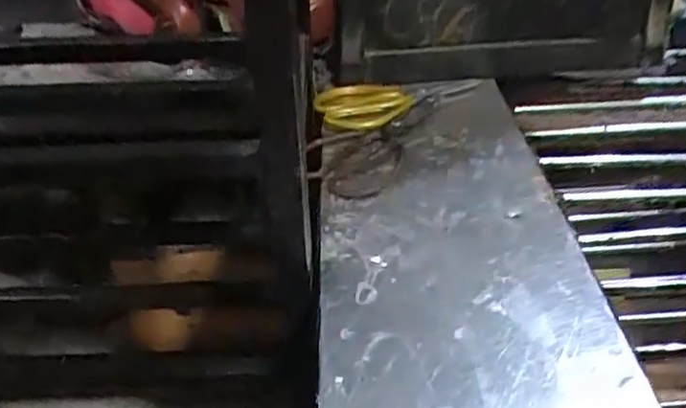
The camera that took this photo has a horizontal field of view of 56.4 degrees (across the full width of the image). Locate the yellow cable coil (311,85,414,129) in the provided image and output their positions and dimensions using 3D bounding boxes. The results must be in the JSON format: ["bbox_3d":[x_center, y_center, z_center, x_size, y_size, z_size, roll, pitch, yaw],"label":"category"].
[{"bbox_3d":[0.021,-0.102,0.681,0.097,0.022,0.087,0,35,11],"label":"yellow cable coil"}]

